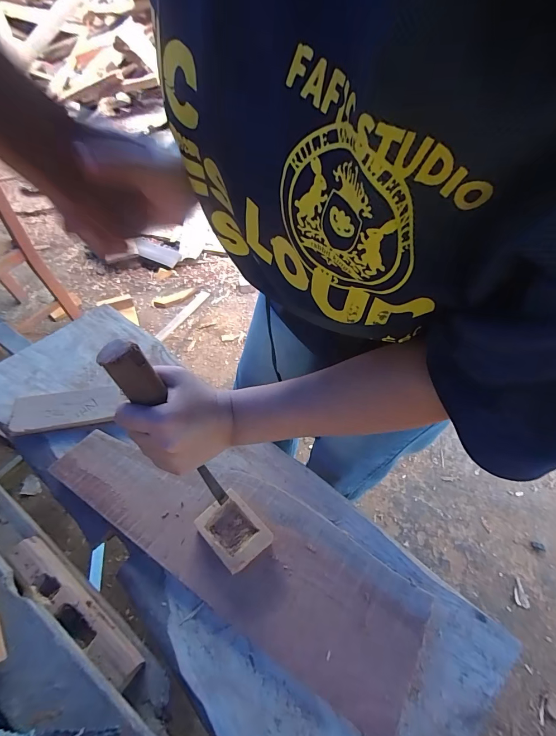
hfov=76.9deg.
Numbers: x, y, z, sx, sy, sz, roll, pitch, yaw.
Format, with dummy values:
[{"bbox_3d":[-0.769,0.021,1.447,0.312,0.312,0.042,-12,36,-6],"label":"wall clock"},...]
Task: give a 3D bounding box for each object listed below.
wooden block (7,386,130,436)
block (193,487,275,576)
[{"bbox_3d":[-0.342,0.064,0.573,0.177,0.019,0.072,-6,56,-4],"label":"wooden block"},{"bbox_3d":[-0.056,0.207,0.442,0.081,0.031,0.064,39,64,24],"label":"block"}]

